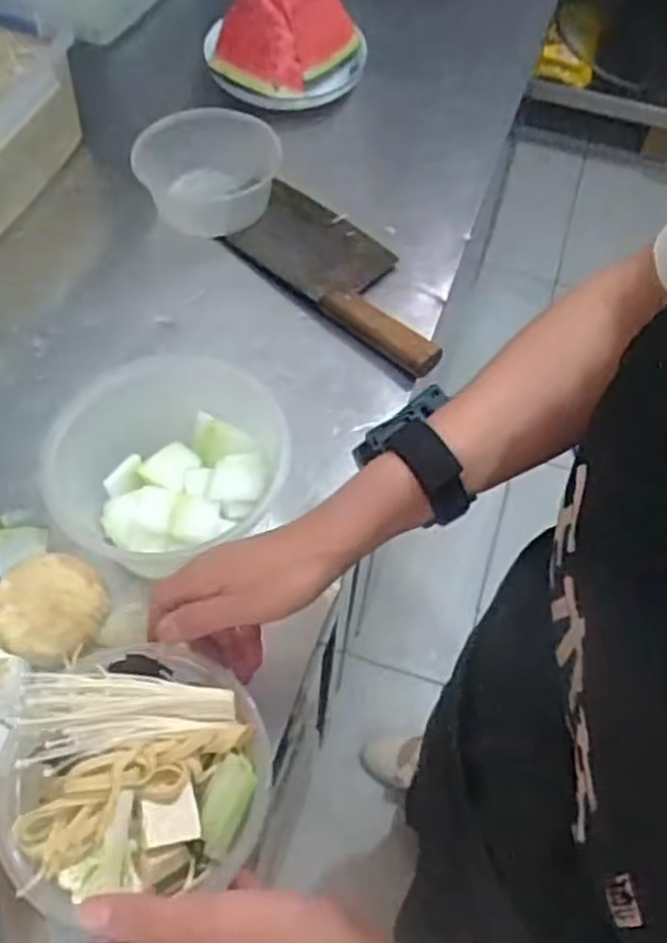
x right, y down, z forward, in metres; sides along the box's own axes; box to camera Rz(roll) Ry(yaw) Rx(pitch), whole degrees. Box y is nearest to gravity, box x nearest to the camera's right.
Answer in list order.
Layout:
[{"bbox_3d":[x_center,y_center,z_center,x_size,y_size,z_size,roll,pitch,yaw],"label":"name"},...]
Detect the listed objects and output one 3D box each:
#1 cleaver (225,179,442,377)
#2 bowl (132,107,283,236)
[{"bbox_3d":[0.018,-0.202,0.774,0.108,0.027,0.276,-39,68,-22],"label":"cleaver"},{"bbox_3d":[-0.126,-0.310,0.822,0.149,0.061,0.132,-8,60,-7],"label":"bowl"}]

